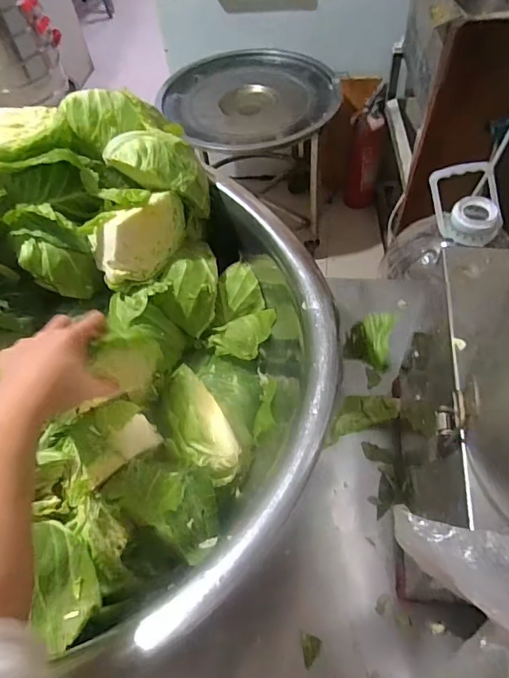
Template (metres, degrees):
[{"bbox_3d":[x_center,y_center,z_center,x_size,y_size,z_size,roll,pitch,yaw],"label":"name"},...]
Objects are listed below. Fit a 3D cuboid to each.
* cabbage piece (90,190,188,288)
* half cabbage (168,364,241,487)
[{"bbox_3d":[-0.148,-0.129,0.613,0.123,0.087,0.051,-27,24,-16],"label":"cabbage piece"},{"bbox_3d":[-0.066,0.103,0.572,0.065,0.078,0.134,-28,58,-13],"label":"half cabbage"}]

